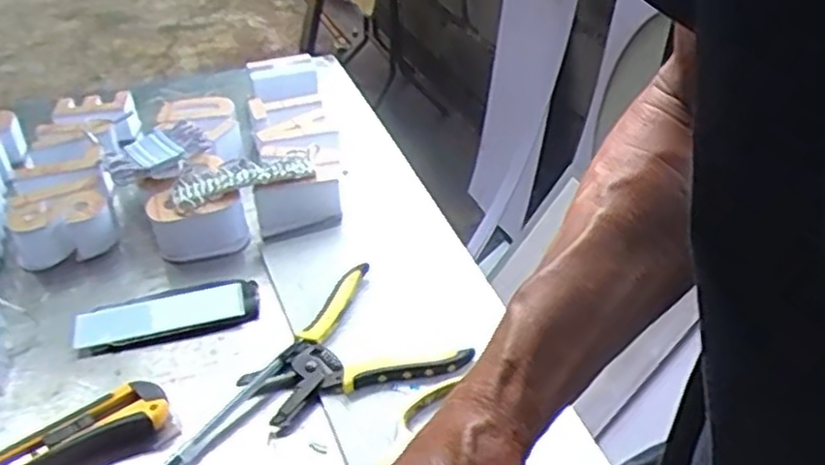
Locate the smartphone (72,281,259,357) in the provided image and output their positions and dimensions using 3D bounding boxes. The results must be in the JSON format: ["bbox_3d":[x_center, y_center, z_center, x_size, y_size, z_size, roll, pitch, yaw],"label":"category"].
[{"bbox_3d":[-0.208,0.069,0.628,0.149,0.011,0.057,-13,37,-8],"label":"smartphone"}]

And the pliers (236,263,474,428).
[{"bbox_3d":[-0.052,0.096,0.574,0.146,0.016,0.139,-33,44,-31],"label":"pliers"}]

